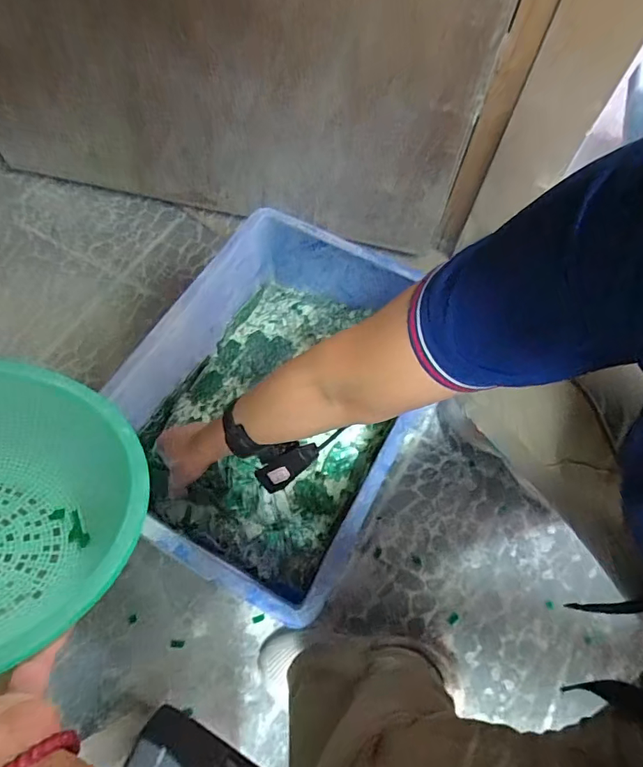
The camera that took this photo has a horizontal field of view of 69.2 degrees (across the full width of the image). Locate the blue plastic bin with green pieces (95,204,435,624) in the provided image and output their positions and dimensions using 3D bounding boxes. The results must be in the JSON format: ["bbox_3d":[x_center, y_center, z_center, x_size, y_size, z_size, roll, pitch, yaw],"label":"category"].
[{"bbox_3d":[-0.059,0.005,0.654,0.322,0.153,0.442,28,67,13],"label":"blue plastic bin with green pieces"}]

